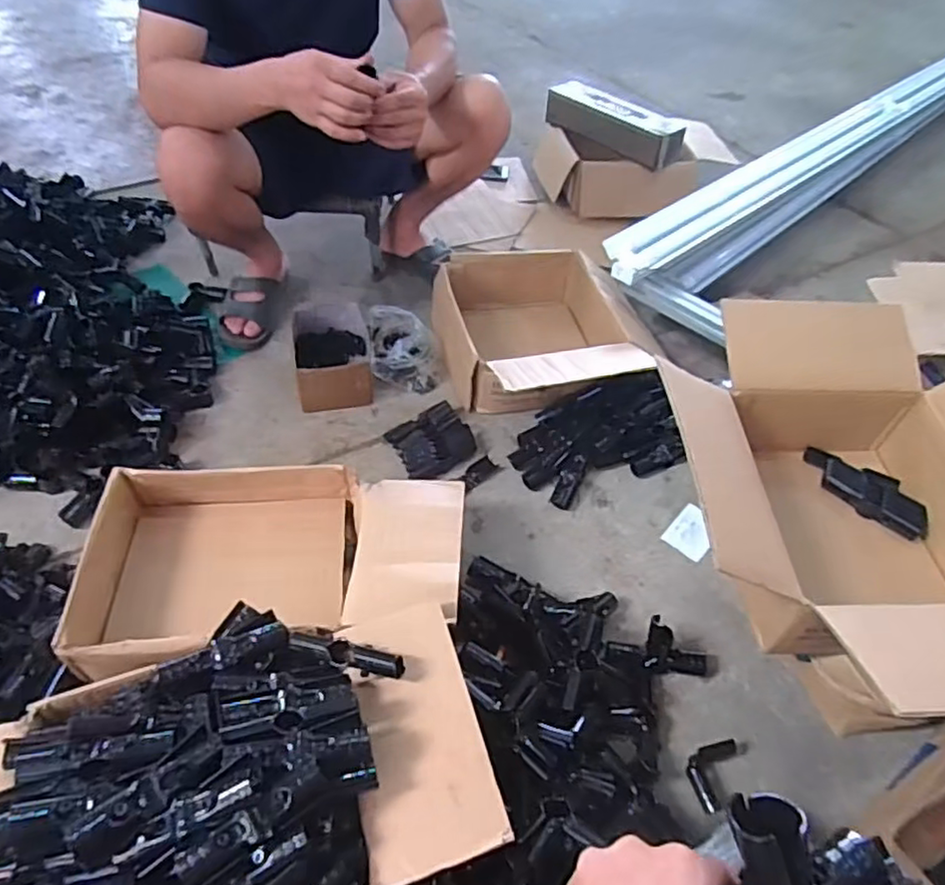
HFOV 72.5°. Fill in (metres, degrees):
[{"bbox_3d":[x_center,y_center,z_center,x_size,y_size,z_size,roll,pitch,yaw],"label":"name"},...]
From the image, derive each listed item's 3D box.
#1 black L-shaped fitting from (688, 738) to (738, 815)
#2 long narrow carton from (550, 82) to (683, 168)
[{"bbox_3d":[0.290,0.400,0.789,0.048,0.026,0.085,24,51,17],"label":"black L-shaped fitting"},{"bbox_3d":[0.357,-0.821,1.649,0.379,0.087,0.119,35,54,25],"label":"long narrow carton"}]

